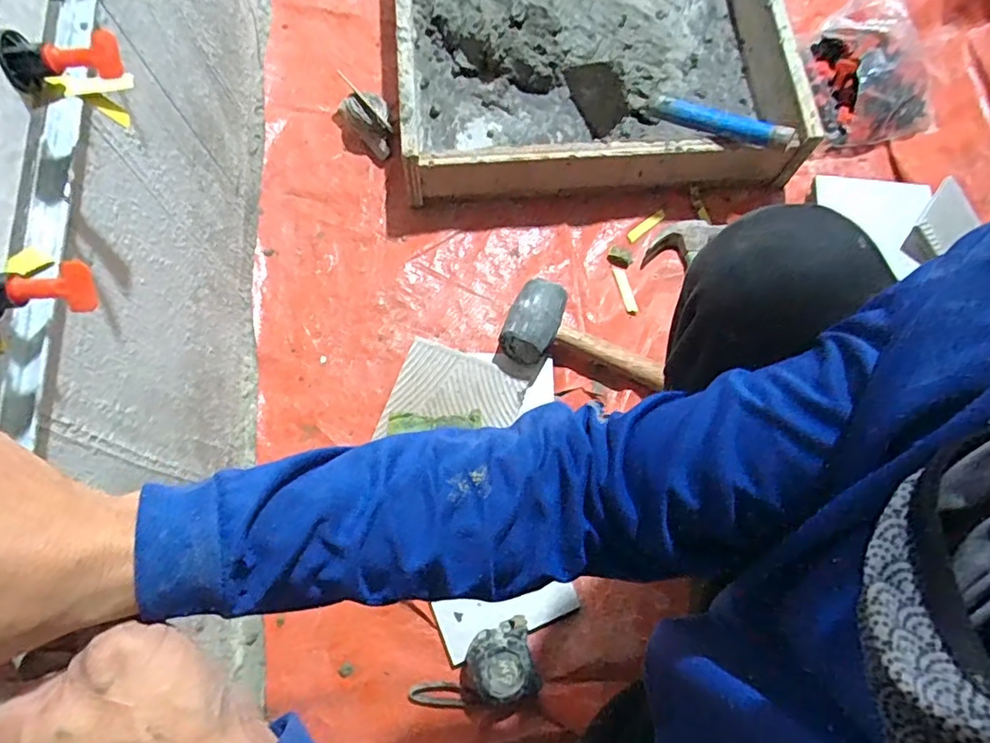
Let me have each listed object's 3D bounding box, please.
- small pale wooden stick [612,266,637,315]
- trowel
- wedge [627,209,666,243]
[{"bbox_3d":[0.168,-0.104,0.740,0.013,0.004,0.070,-13,74,-5],"label":"small pale wooden stick"},{"bbox_3d":[0.225,-0.333,0.739,0.305,0.077,0.067,23,73,18],"label":"trowel"},{"bbox_3d":[0.205,-0.197,0.773,0.067,0.005,0.014,-39,78,-12],"label":"wedge"}]

